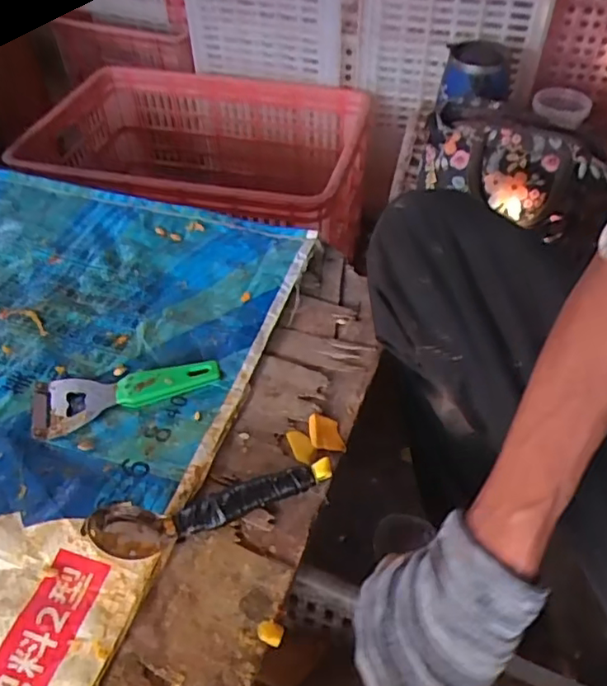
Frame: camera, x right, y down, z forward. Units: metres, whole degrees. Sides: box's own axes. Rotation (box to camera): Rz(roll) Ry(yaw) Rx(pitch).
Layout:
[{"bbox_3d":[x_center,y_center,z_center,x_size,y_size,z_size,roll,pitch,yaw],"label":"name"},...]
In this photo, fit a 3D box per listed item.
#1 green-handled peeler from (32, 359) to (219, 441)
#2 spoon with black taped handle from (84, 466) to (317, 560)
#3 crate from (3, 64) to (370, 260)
[{"bbox_3d":[-0.145,0.036,0.494,0.148,0.012,0.054,-12,49,-11],"label":"green-handled peeler"},{"bbox_3d":[-0.065,0.107,0.412,0.156,0.035,0.043,-16,50,-15],"label":"spoon with black taped handle"},{"bbox_3d":[-0.174,-0.284,1.035,0.526,0.213,0.399,12,49,10],"label":"crate"}]

